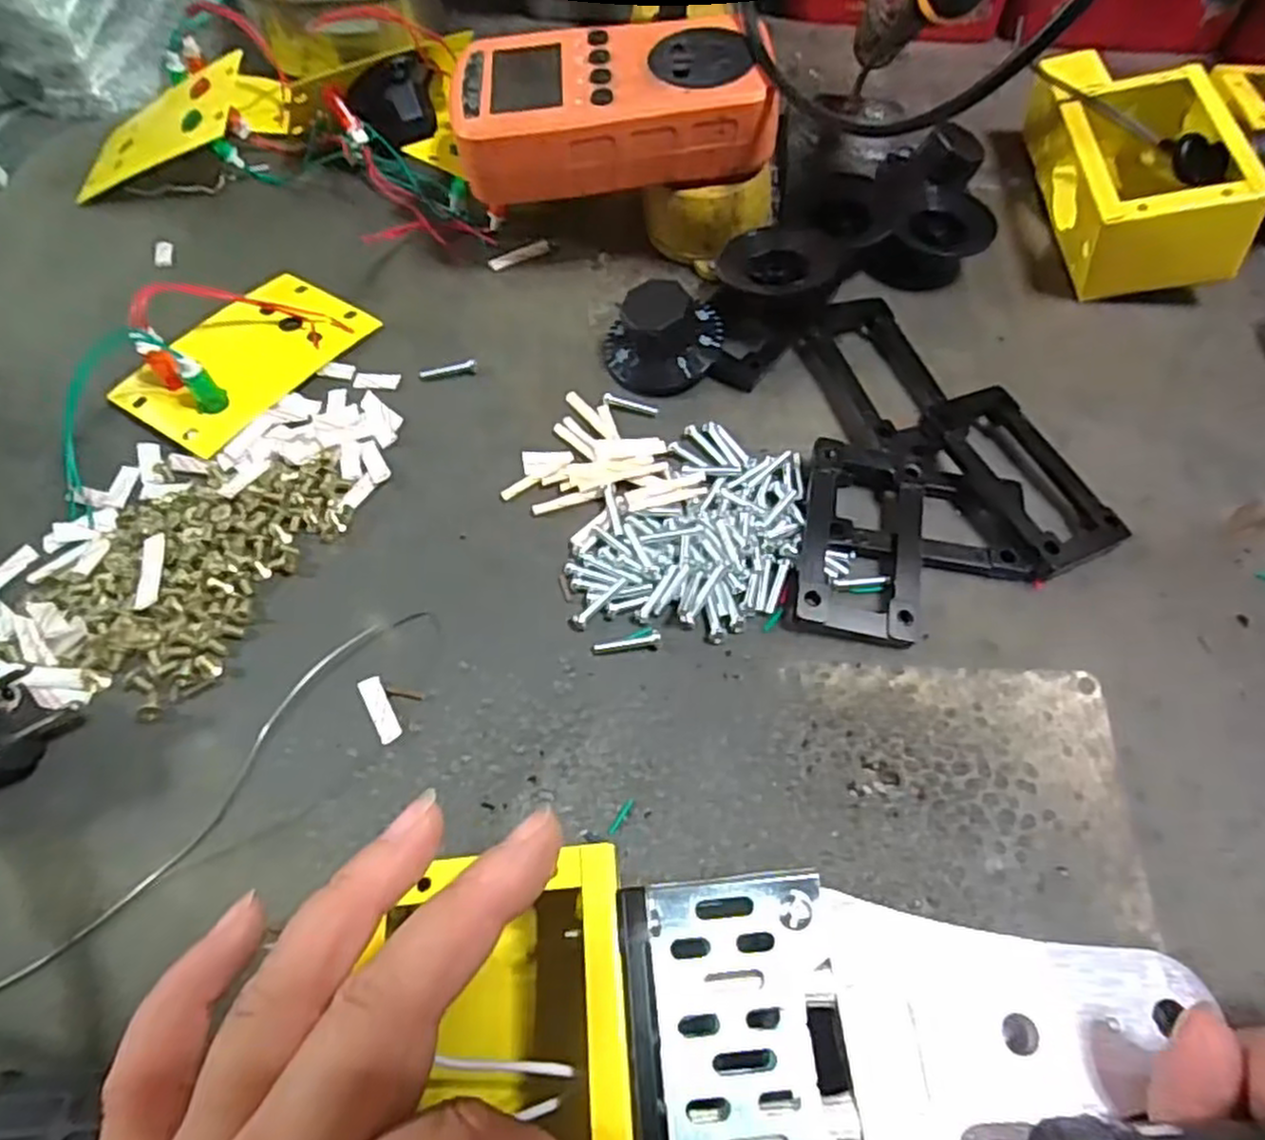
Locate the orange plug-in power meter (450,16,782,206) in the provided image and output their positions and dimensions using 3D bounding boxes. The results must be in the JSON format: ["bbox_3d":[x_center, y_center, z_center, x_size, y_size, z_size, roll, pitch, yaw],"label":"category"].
[{"bbox_3d":[-0.011,-0.190,0.308,0.131,0.038,0.067,-5,61,-3],"label":"orange plug-in power meter"}]

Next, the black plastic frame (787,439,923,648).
[{"bbox_3d":[0.081,-0.012,0.264,0.041,0.011,0.076,11,61,6],"label":"black plastic frame"}]

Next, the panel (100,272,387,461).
[{"bbox_3d":[-0.160,-0.095,0.301,0.058,0.035,0.094,28,64,15],"label":"panel"}]

